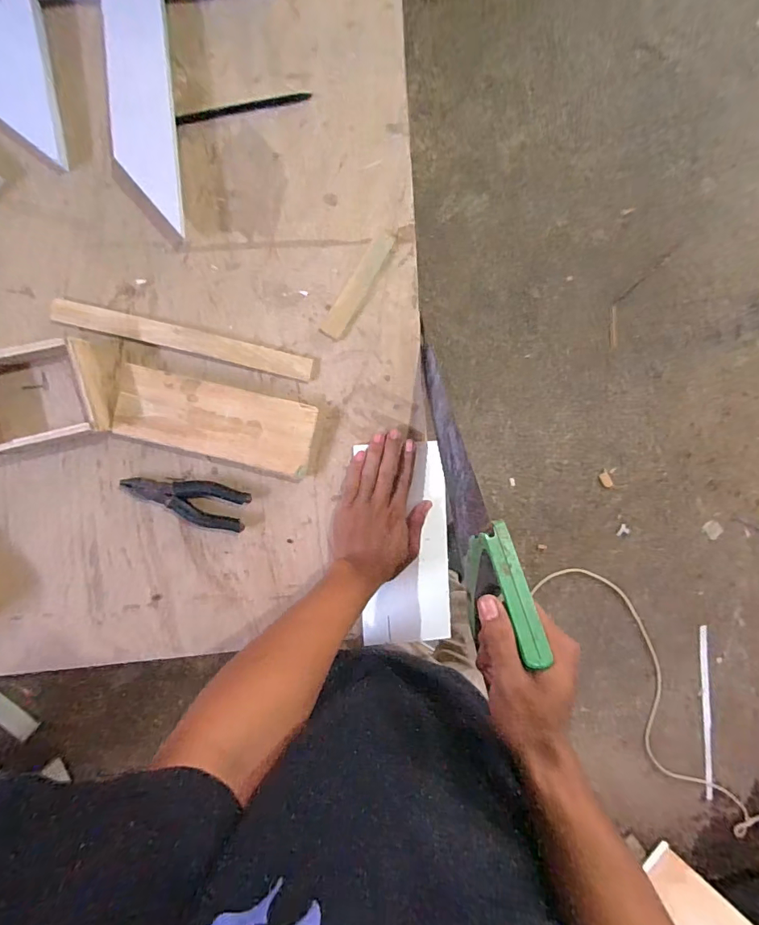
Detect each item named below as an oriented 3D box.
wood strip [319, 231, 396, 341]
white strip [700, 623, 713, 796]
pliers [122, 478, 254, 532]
[{"bbox_3d":[-0.026,-0.210,0.530,0.024,0.005,0.138,30,91,-6],"label":"wood strip"},{"bbox_3d":[1.054,0.806,1.443,0.030,0.013,0.577,-4,94,-1],"label":"white strip"},{"bbox_3d":[-0.229,0.046,0.529,0.141,0.011,0.052,12,93,-6],"label":"pliers"}]

